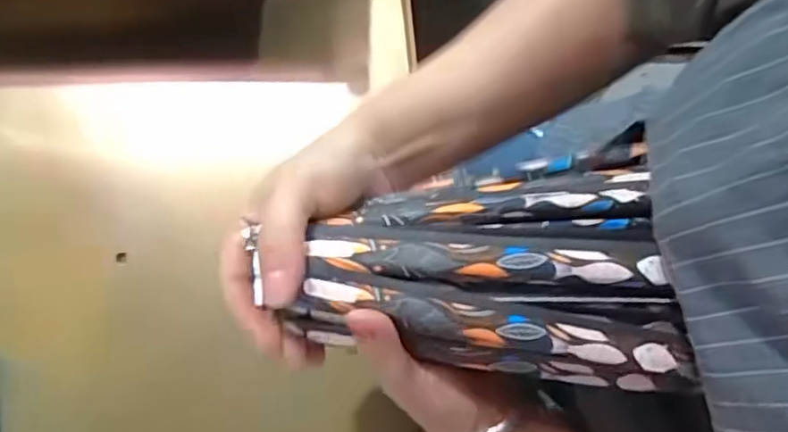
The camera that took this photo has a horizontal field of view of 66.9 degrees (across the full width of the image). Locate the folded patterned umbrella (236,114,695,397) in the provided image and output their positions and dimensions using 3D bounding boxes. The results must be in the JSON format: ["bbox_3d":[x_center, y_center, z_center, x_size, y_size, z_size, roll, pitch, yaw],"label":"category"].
[{"bbox_3d":[0.049,0.023,0.300,0.182,0.043,0.122,-3,73,1],"label":"folded patterned umbrella"}]

